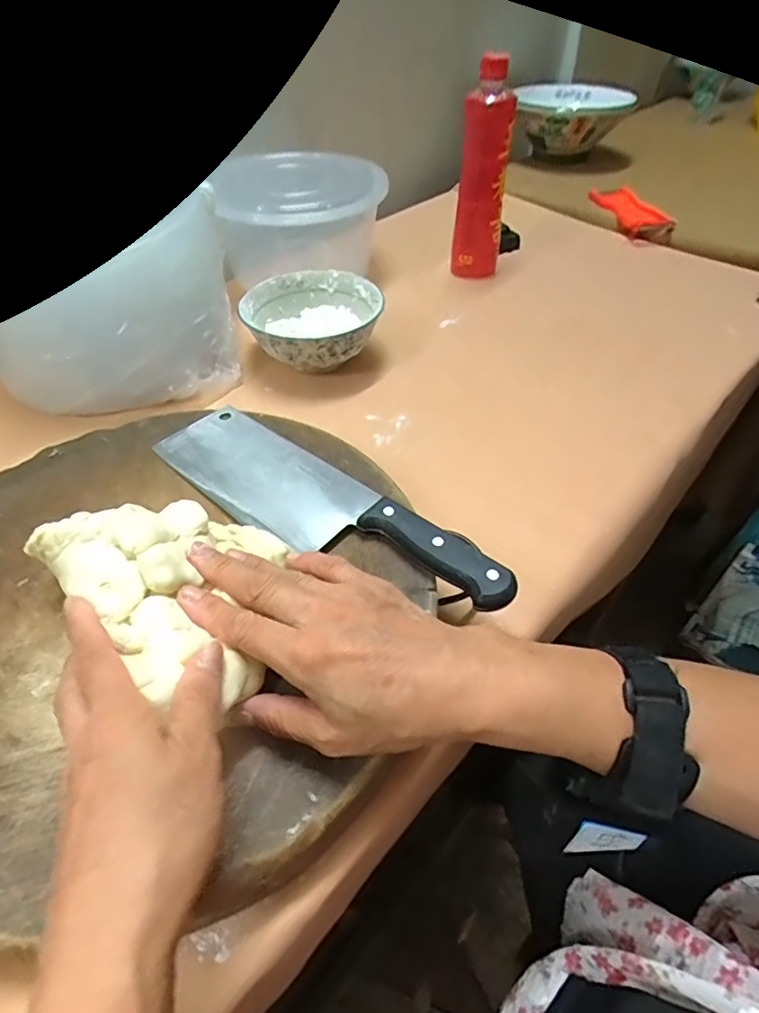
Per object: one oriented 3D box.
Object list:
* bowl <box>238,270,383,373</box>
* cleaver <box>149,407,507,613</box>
[{"bbox_3d":[-0.069,-0.190,0.581,0.136,0.065,0.141,0,47,0],"label":"bowl"},{"bbox_3d":[-0.049,-0.002,0.379,0.290,0.020,0.081,34,56,28],"label":"cleaver"}]

